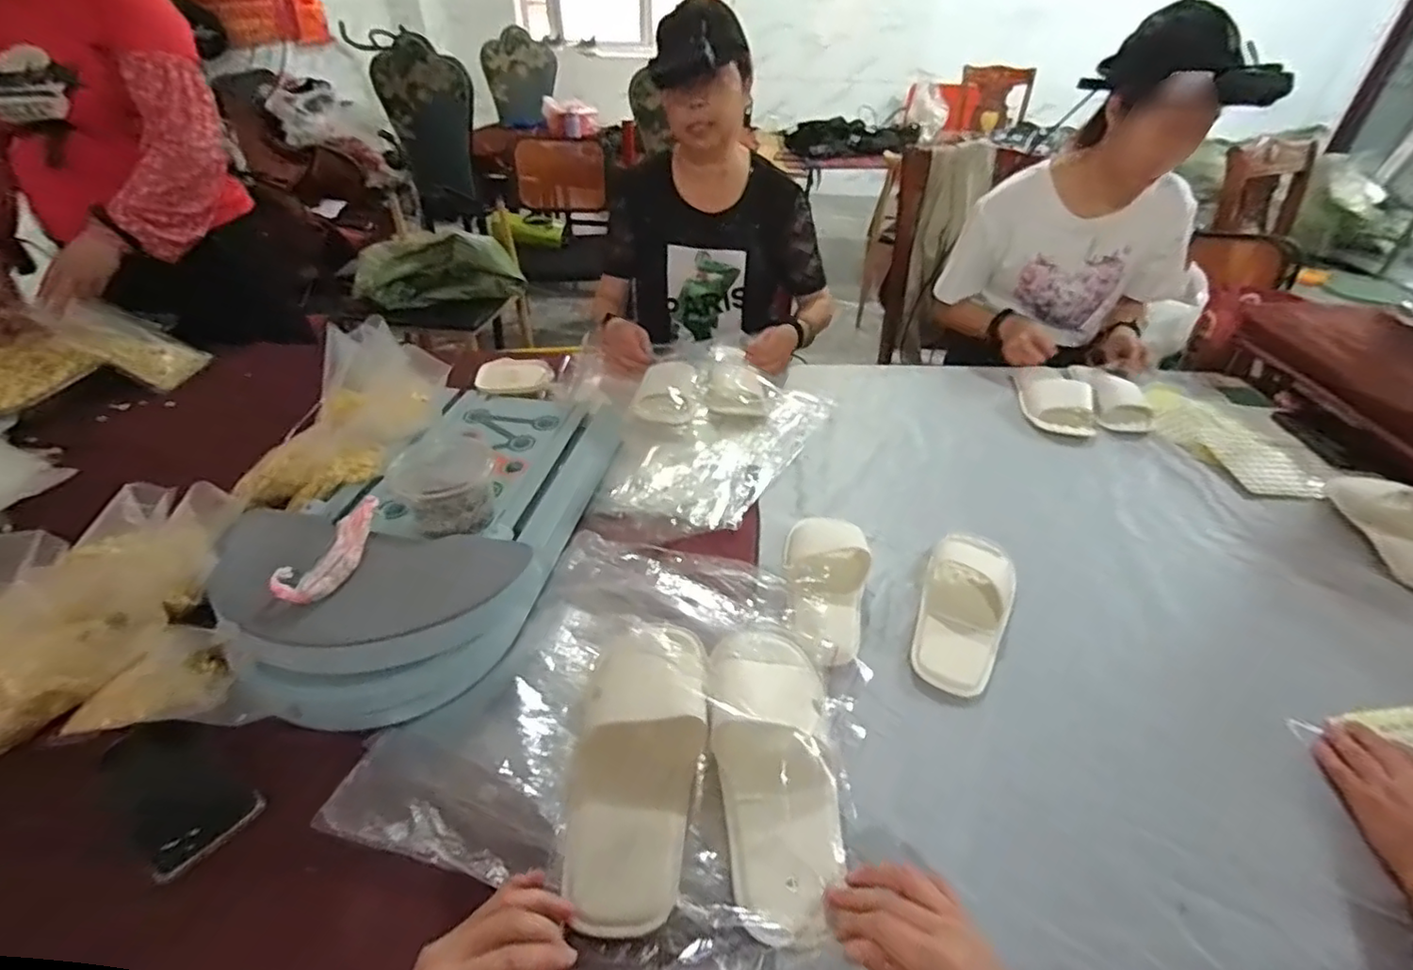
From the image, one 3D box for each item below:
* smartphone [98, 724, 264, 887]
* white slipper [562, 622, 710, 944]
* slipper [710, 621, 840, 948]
[{"bbox_3d":[-0.475,0.270,0.553,0.164,0.017,0.077,23,47,26],"label":"smartphone"},{"bbox_3d":[-0.061,0.244,0.524,0.105,0.036,0.227,2,46,4],"label":"white slipper"},{"bbox_3d":[0.062,0.238,0.543,0.107,0.046,0.266,-2,42,-1],"label":"slipper"}]

